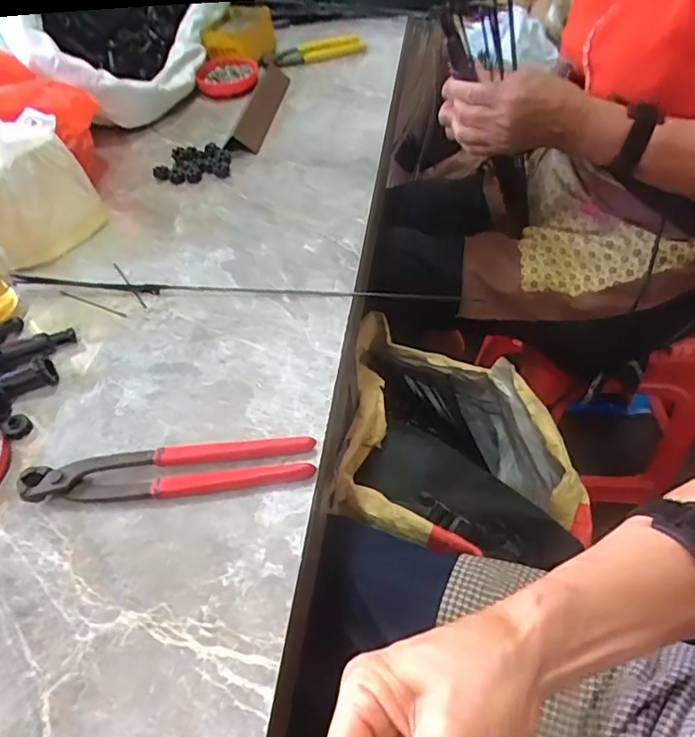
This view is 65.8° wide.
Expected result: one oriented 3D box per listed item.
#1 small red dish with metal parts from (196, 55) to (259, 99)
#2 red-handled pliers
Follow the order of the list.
[{"bbox_3d":[-0.180,-0.438,0.807,0.090,0.035,0.096,-2,50,2],"label":"small red dish with metal parts"},{"bbox_3d":[-0.124,0.074,0.380,0.198,0.017,0.033,-7,50,-2],"label":"red-handled pliers"}]

